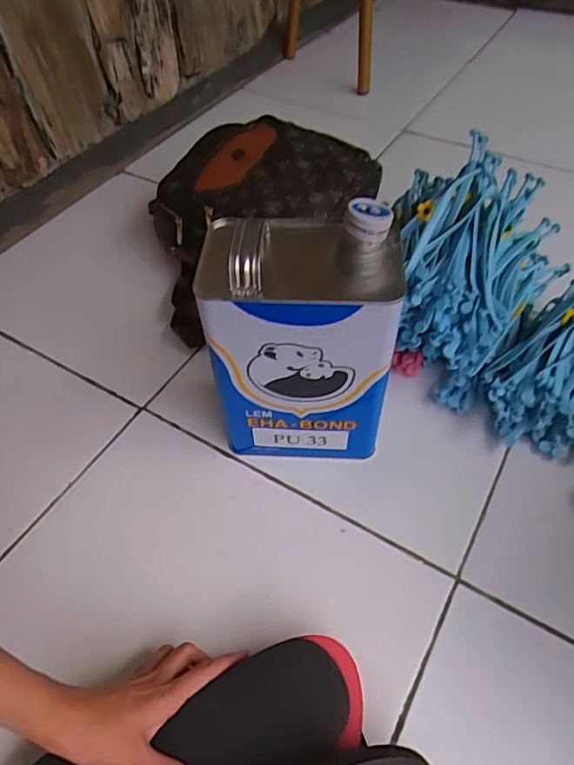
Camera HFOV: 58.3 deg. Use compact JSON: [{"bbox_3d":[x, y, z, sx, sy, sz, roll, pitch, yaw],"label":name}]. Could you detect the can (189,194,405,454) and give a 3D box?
[{"bbox_3d":[0.016,-0.035,0.512,0.164,0.264,0.107,4,52,5],"label":"can"}]

